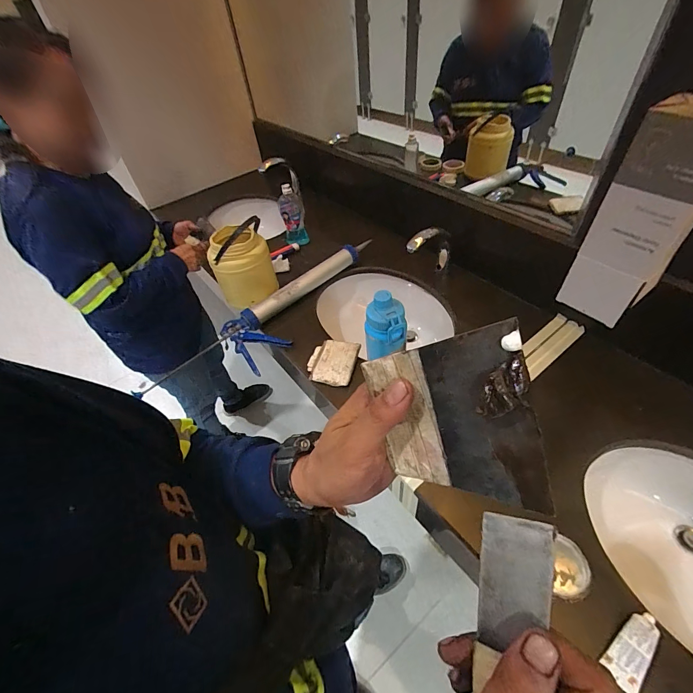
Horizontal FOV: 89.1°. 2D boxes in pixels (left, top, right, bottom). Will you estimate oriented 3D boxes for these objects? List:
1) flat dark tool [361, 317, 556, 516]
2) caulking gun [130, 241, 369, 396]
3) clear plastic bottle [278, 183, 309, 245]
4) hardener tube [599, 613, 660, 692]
[{"bbox_3d":[0.060,0.047,0.209,0.095,0.105,0.011,-11,12,38],"label":"flat dark tool"},{"bbox_3d":[-0.124,-0.136,1.025,0.164,0.086,0.627,33,59,30],"label":"caulking gun"},{"bbox_3d":[-0.180,-0.433,1.191,0.077,0.192,0.064,-8,48,-1],"label":"clear plastic bottle"},{"bbox_3d":[0.390,0.412,0.480,0.042,0.010,0.100,33,74,30],"label":"hardener tube"}]

